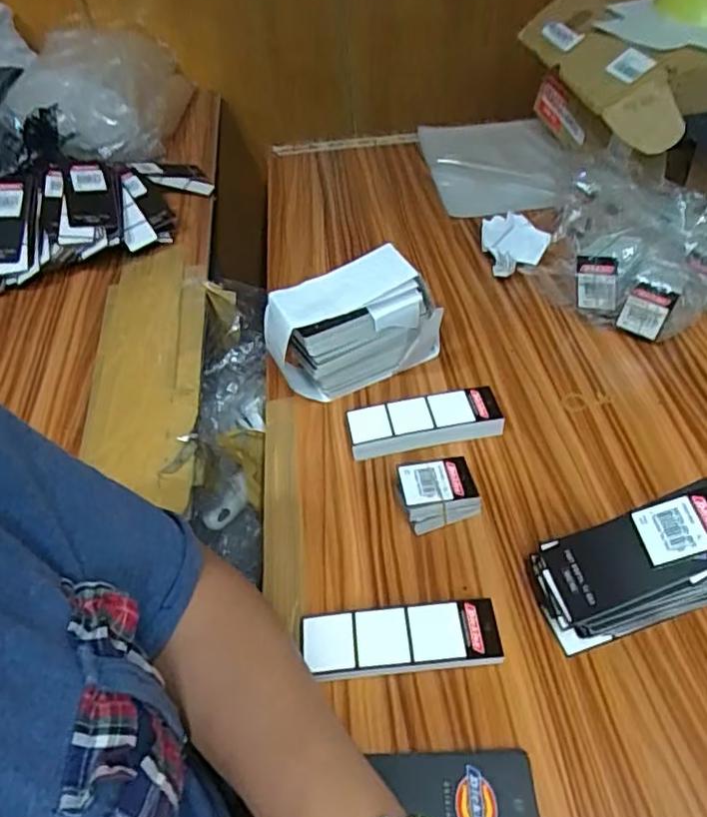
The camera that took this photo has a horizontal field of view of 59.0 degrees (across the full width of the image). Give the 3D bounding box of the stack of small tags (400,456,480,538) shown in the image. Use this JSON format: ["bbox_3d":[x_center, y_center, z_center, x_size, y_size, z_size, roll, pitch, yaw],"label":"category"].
[{"bbox_3d":[0.060,0.062,0.448,0.050,0.036,0.039,-12,46,-5],"label":"stack of small tags"}]

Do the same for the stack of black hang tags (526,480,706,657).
[{"bbox_3d":[0.179,0.092,0.376,0.129,0.077,0.058,-11,46,-4],"label":"stack of black hang tags"}]

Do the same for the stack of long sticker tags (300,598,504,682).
[{"bbox_3d":[0.029,0.144,0.385,0.119,0.018,0.037,-6,46,1],"label":"stack of long sticker tags"}]

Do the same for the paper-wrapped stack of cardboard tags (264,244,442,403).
[{"bbox_3d":[0.002,-0.063,0.526,0.142,0.106,0.057,-22,47,-14],"label":"paper-wrapped stack of cardboard tags"}]

